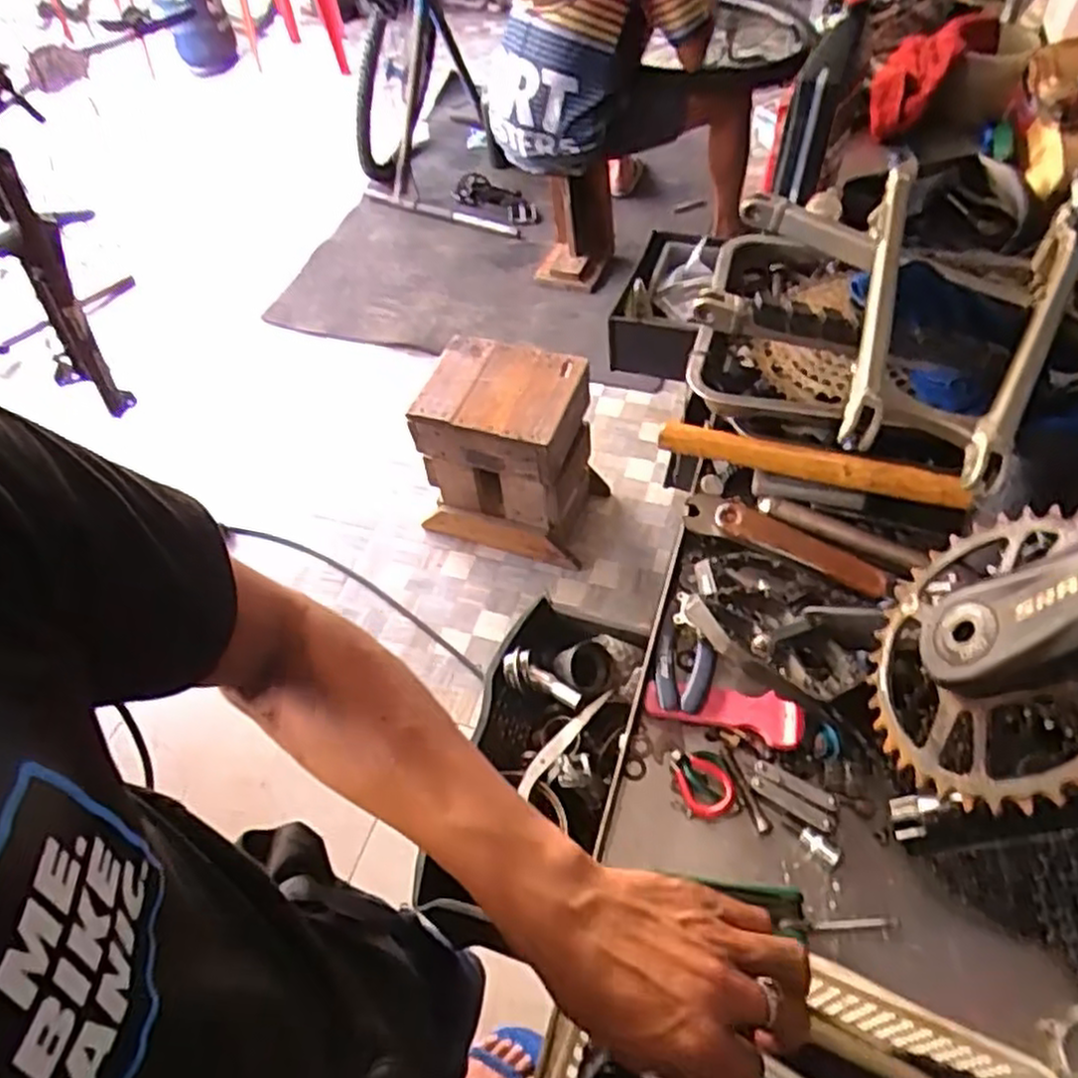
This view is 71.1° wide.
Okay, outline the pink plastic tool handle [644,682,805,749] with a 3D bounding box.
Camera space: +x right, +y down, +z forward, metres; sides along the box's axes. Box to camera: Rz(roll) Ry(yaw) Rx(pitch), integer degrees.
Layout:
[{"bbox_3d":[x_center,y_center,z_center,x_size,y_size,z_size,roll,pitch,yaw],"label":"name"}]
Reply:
[{"bbox_3d":[0.144,0.132,0.589,0.119,0.019,0.036,11,55,13],"label":"pink plastic tool handle"}]

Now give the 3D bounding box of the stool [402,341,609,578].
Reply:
[{"bbox_3d":[-0.061,-0.182,1.657,0.351,0.416,0.251,11,55,13],"label":"stool"}]

